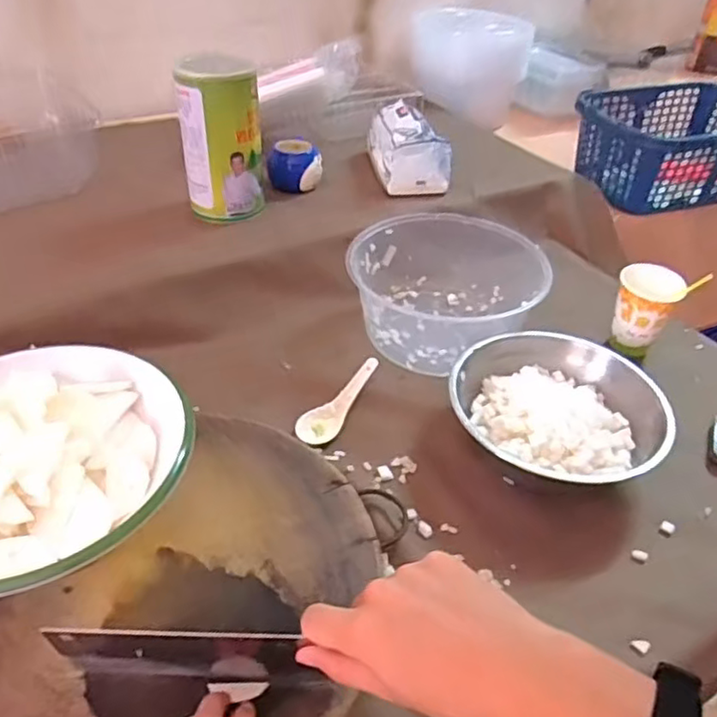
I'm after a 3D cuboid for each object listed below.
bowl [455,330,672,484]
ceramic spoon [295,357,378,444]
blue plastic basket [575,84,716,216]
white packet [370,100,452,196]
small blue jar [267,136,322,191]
[{"bbox_3d":[0.192,0.051,0.647,0.203,0.077,0.175,-6,40,-10],"label":"bowl"},{"bbox_3d":[-0.019,0.045,0.686,0.040,0.021,0.122,30,64,29],"label":"ceramic spoon"},{"bbox_3d":[0.543,-0.358,1.105,0.304,0.129,0.244,-20,45,-25],"label":"blue plastic basket"},{"bbox_3d":[0.074,-0.319,0.959,0.103,0.082,0.162,-4,40,-8],"label":"white packet"},{"bbox_3d":[-0.089,-0.269,0.906,0.076,0.054,0.058,-3,40,-6],"label":"small blue jar"}]

